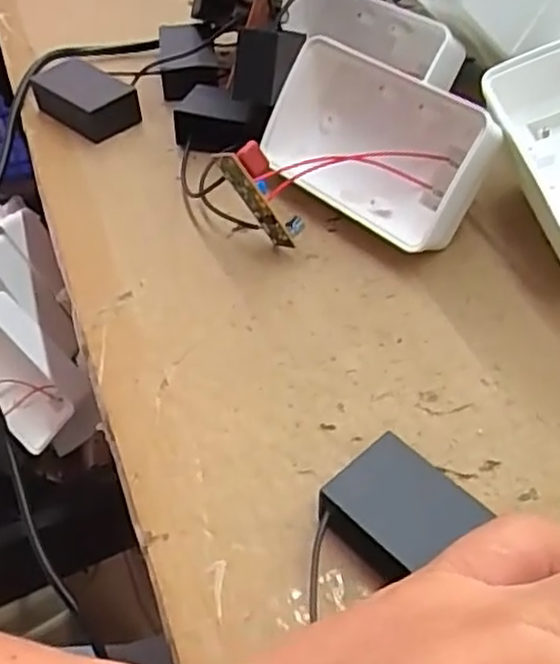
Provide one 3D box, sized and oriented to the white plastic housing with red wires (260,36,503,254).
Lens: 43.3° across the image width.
[{"bbox_3d":[0.036,-0.072,0.281,0.060,0.050,0.093,-35,56,-24],"label":"white plastic housing with red wires"}]

